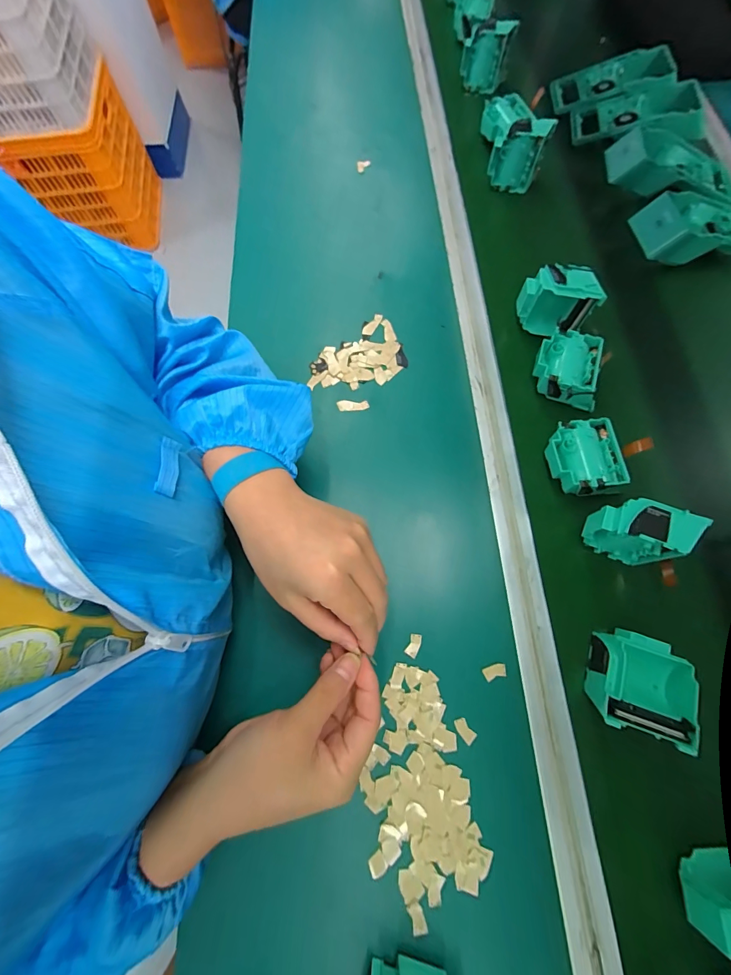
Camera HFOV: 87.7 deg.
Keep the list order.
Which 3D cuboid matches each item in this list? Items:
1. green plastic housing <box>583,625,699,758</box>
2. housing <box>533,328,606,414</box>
[{"bbox_3d":[0.238,0.171,0.333,0.073,0.035,0.077,18,71,6],"label":"green plastic housing"},{"bbox_3d":[0.232,-0.134,0.443,0.069,0.040,0.081,9,70,3],"label":"housing"}]

